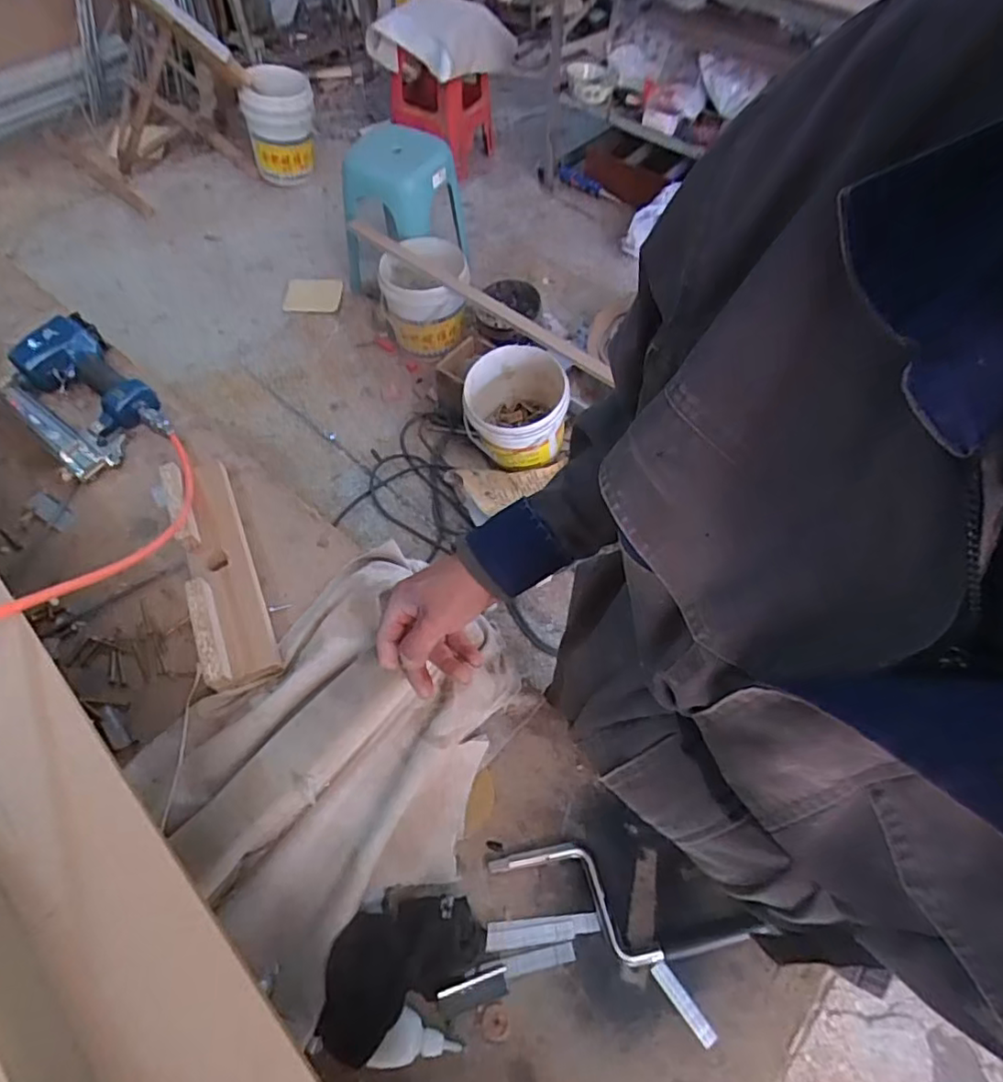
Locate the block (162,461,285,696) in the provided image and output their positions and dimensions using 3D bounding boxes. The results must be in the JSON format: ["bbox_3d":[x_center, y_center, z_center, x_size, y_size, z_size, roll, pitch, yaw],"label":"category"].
[{"bbox_3d":[-0.319,0.023,0.671,0.071,0.048,0.309,-22,60,-16],"label":"block"}]

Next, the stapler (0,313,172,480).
[{"bbox_3d":[-0.557,-0.195,0.786,0.241,0.066,0.134,39,63,22],"label":"stapler"}]

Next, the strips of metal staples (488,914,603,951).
[{"bbox_3d":[0.036,0.334,0.513,0.097,0.004,0.020,-4,56,-5],"label":"strips of metal staples"}]

